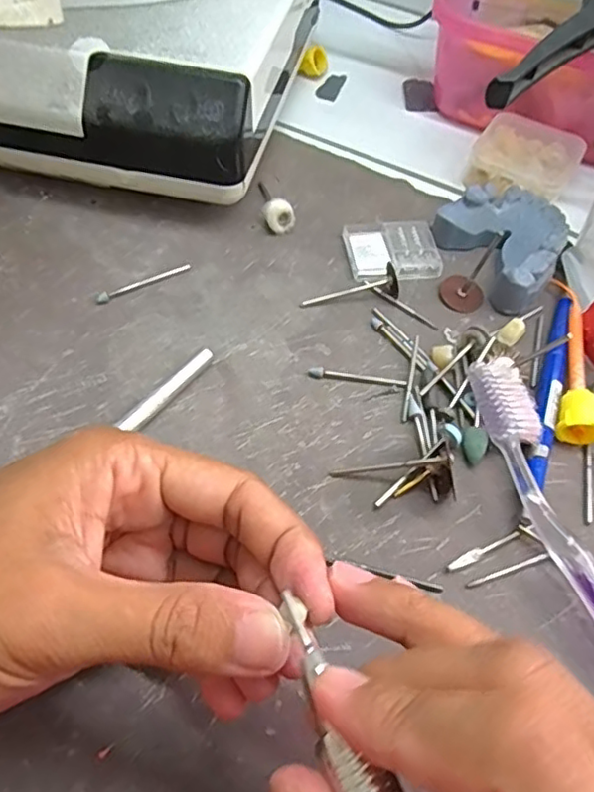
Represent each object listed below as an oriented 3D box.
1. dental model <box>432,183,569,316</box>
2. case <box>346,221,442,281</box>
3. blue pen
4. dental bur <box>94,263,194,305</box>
[{"bbox_3d":[0.106,-0.075,0.300,0.053,0.022,0.063,-20,60,-16],"label":"dental model"},{"bbox_3d":[0.048,-0.073,0.306,0.044,0.009,0.035,-8,58,-9],"label":"case"},{"bbox_3d":[0.110,-0.005,0.262,0.009,0.009,0.104,20,57,9],"label":"blue pen"},{"bbox_3d":[-0.073,-0.054,0.287,0.047,0.004,0.005,-27,63,-20],"label":"dental bur"}]

